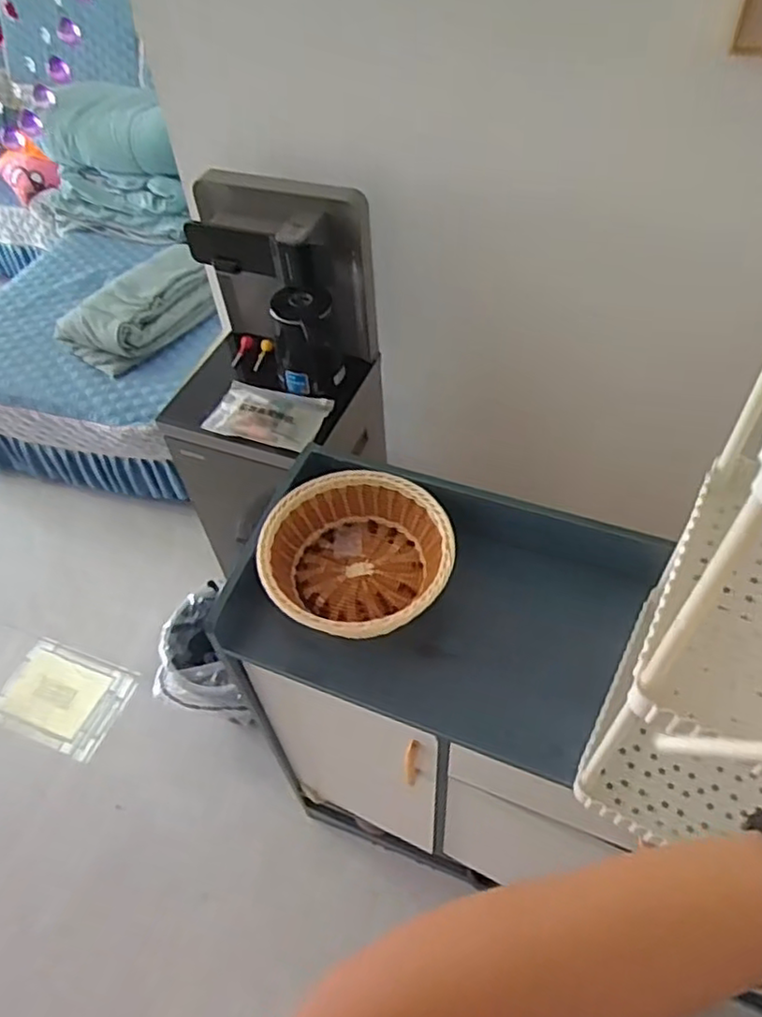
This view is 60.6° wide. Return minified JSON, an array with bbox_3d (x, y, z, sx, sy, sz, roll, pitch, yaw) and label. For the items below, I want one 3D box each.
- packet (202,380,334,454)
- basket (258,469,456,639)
[{"bbox_3d":[-0.204,-0.167,1.173,0.202,0.035,0.139,12,53,13],"label":"packet"},{"bbox_3d":[-0.029,0.067,0.835,0.228,0.076,0.228,-2,51,2],"label":"basket"}]

